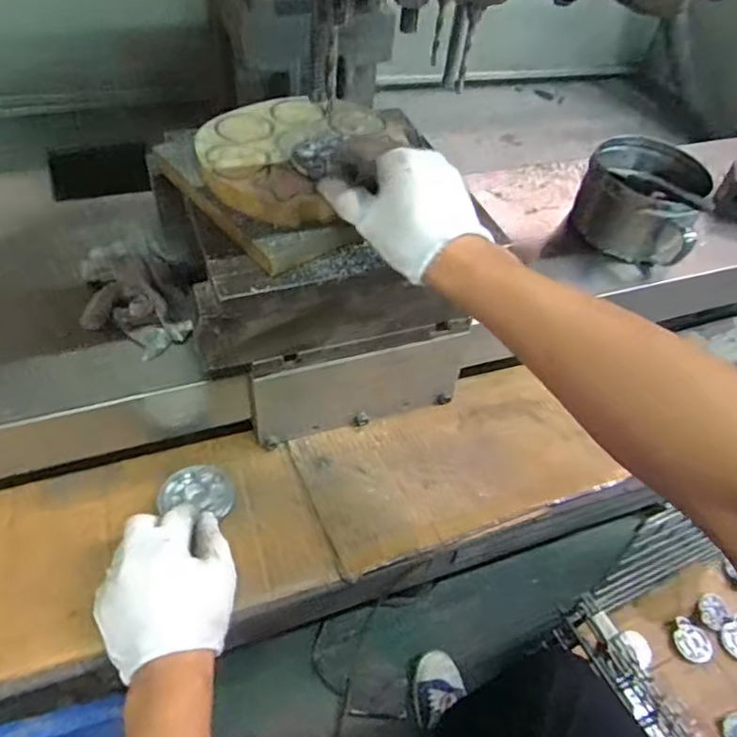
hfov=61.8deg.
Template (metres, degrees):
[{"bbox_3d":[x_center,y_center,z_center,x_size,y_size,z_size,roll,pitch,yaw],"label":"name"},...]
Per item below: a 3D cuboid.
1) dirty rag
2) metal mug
[{"bbox_3d":[-0.216,-0.075,0.570,0.099,0.043,0.140,-14,52,-17],"label":"dirty rag"},{"bbox_3d":[0.333,-0.208,0.740,0.140,0.083,0.154,28,52,18],"label":"metal mug"}]

